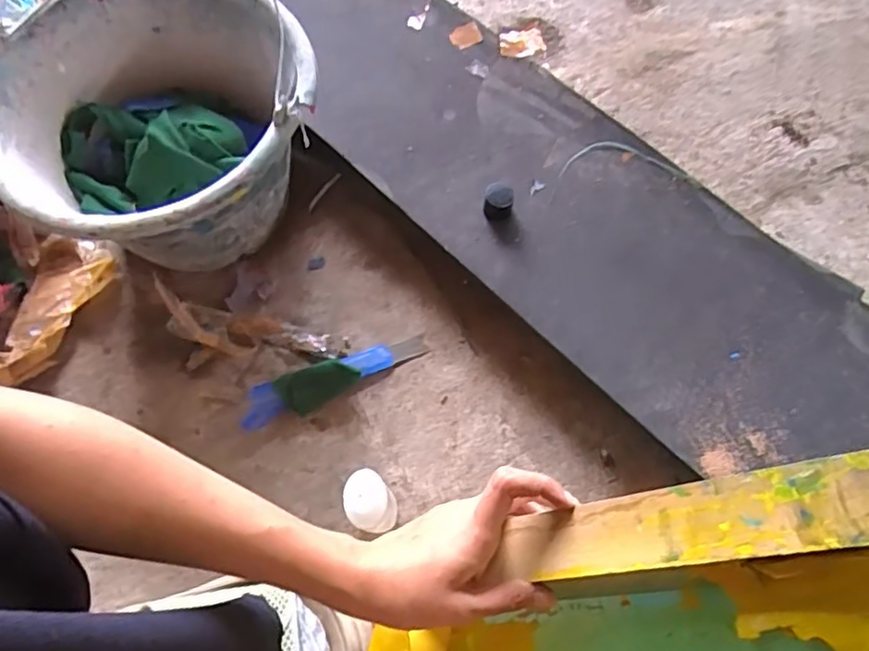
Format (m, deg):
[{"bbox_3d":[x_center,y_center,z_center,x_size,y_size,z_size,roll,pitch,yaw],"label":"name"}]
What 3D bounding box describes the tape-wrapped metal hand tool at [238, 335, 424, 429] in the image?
[{"bbox_3d":[-0.083,0.044,0.526,0.161,0.027,0.033,-19,69,-8],"label":"tape-wrapped metal hand tool"}]

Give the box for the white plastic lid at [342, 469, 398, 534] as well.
[{"bbox_3d":[-0.045,0.118,0.423,0.033,0.017,0.041,-17,69,-7],"label":"white plastic lid"}]

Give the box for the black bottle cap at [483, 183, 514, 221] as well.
[{"bbox_3d":[0.056,-0.109,0.541,0.024,0.023,0.029,8,68,3],"label":"black bottle cap"}]

